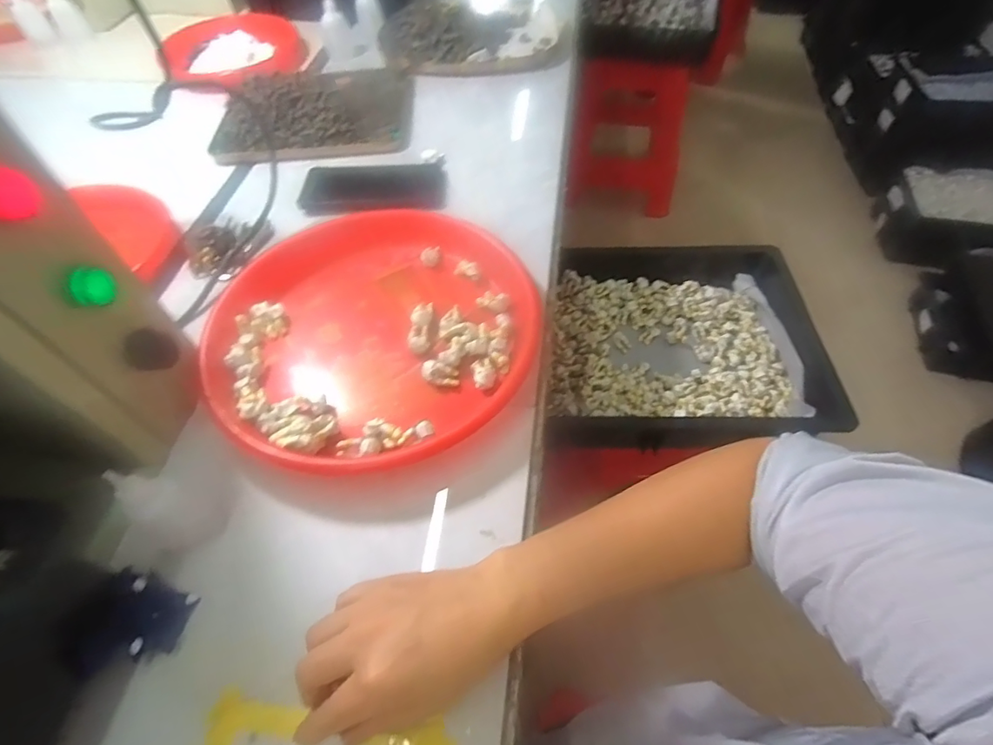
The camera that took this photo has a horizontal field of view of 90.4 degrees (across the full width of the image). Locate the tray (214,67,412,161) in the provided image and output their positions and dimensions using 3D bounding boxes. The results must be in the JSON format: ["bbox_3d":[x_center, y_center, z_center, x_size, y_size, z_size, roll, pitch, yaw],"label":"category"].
[{"bbox_3d":[-0.253,-0.374,0.690,0.261,0.039,0.232,-1,55,1],"label":"tray"}]

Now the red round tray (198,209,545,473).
[{"bbox_3d":[-0.122,-0.052,0.462,0.288,0.032,0.311,-32,60,-19],"label":"red round tray"}]

